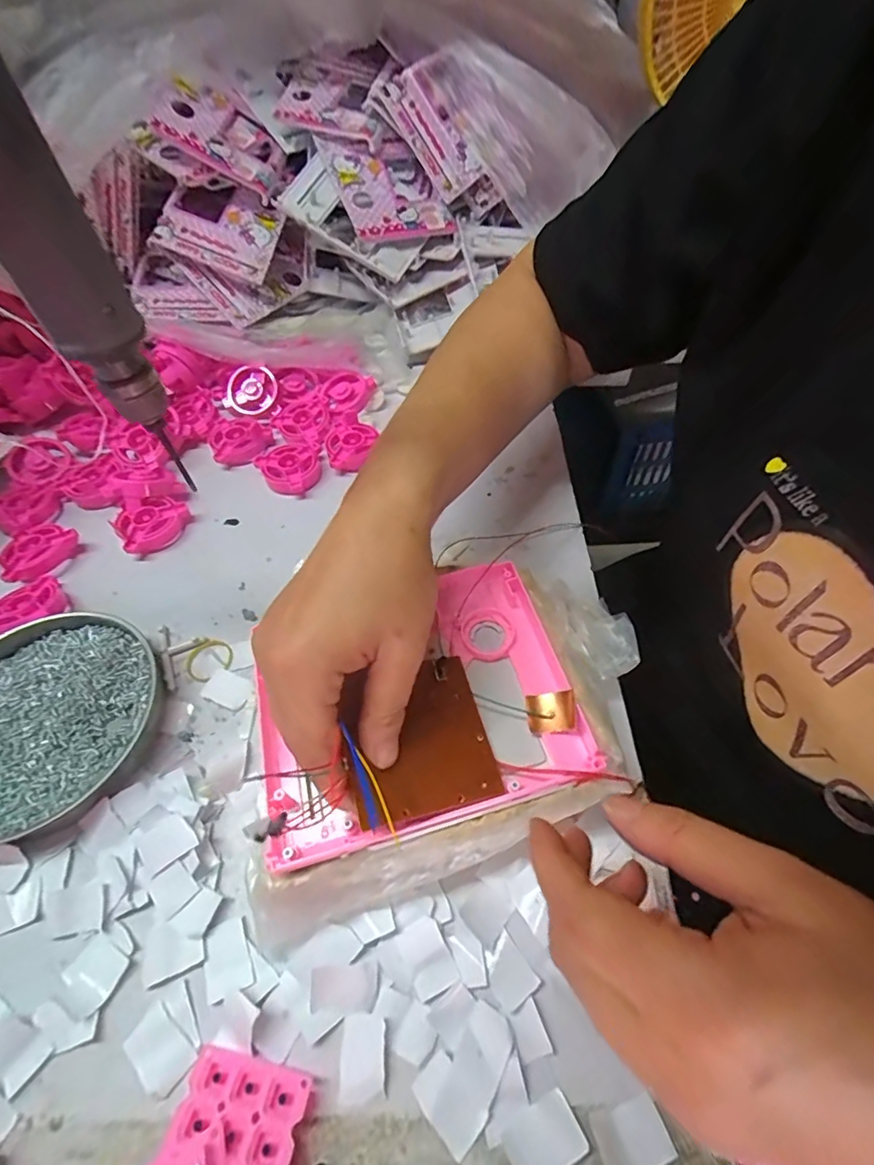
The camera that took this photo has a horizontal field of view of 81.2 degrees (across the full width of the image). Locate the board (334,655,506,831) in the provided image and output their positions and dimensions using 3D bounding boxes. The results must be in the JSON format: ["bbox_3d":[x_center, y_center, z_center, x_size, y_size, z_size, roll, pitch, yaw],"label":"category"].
[{"bbox_3d":[-0.009,0.072,0.244,0.073,0.010,0.070,-4,62,-26],"label":"board"}]

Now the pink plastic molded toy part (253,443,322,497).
[{"bbox_3d":[-0.124,-0.095,0.431,0.051,0.017,0.046,-15,55,-9],"label":"pink plastic molded toy part"}]

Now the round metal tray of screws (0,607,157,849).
[{"bbox_3d":[-0.242,0.080,0.304,0.120,0.017,0.135,12,56,10],"label":"round metal tray of screws"}]

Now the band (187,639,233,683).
[{"bbox_3d":[-0.150,0.051,0.336,0.029,0.004,0.029,-1,54,1],"label":"band"}]

